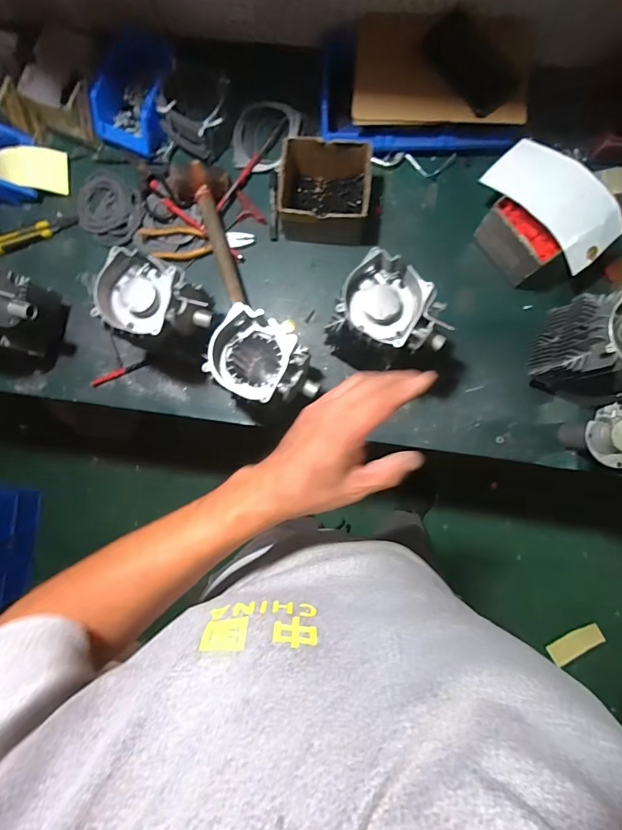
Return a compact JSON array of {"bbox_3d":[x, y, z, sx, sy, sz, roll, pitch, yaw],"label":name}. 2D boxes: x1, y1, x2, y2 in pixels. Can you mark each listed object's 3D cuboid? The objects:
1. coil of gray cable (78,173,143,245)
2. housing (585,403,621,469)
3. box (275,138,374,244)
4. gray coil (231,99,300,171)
[{"bbox_3d":[-0.396,-0.403,0.766,0.143,0.016,0.108,30,89,4],"label":"coil of gray cable"},{"bbox_3d":[0.472,0.032,0.593,0.094,0.025,0.094,0,87,3],"label":"housing"},{"bbox_3d":[0.028,-0.398,0.700,0.146,0.095,0.137,5,87,3],"label":"box"},{"bbox_3d":[-0.086,-0.540,0.745,0.127,0.028,0.132,0,87,3],"label":"gray coil"}]

